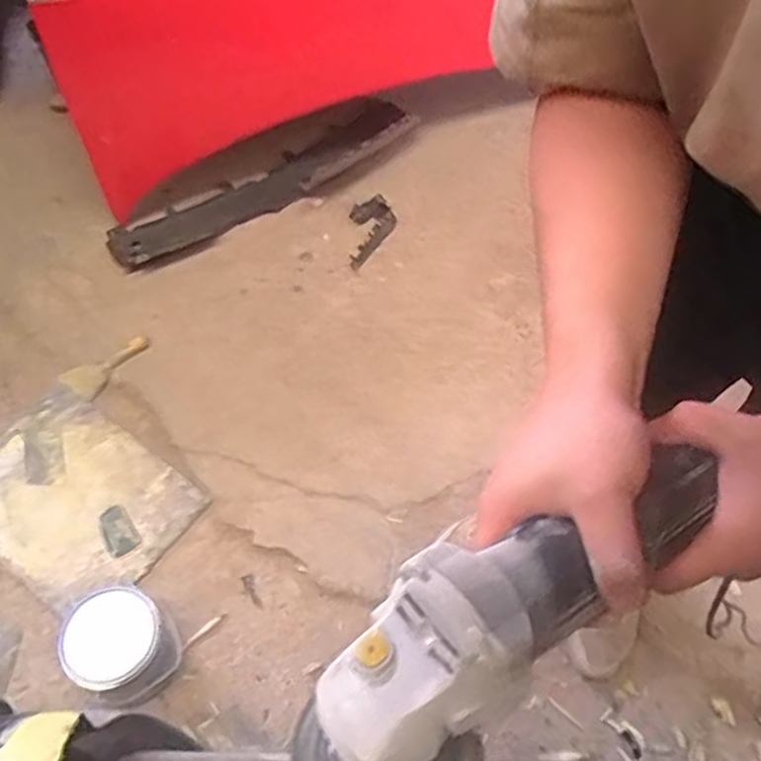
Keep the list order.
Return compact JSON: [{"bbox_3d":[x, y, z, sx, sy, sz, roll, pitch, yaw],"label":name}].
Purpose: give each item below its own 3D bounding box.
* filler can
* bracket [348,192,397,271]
[{"bbox_3d":[-0.421,0.436,1.164,0.157,0.190,0.148,0,59,1],"label":"filler can"},{"bbox_3d":[-0.023,-0.366,1.742,0.109,0.033,0.244,5,63,1],"label":"bracket"}]

